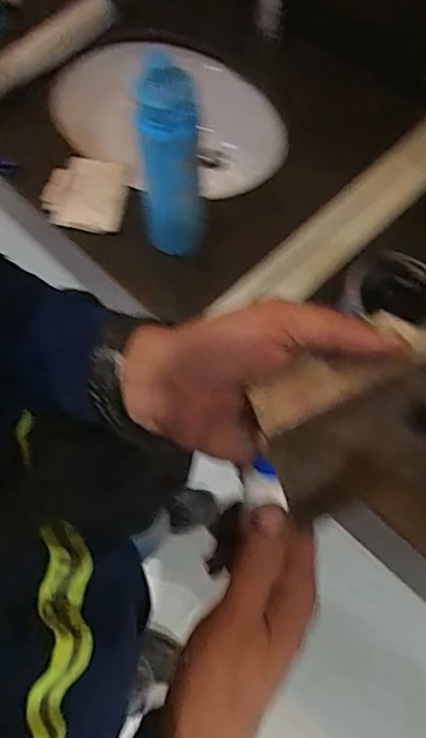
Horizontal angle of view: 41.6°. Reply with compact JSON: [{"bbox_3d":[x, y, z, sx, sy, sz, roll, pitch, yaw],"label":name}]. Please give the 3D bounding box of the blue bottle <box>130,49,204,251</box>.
[{"bbox_3d":[-0.053,-0.245,0.686,0.066,0.242,0.067,-25,66,-14],"label":"blue bottle"}]

